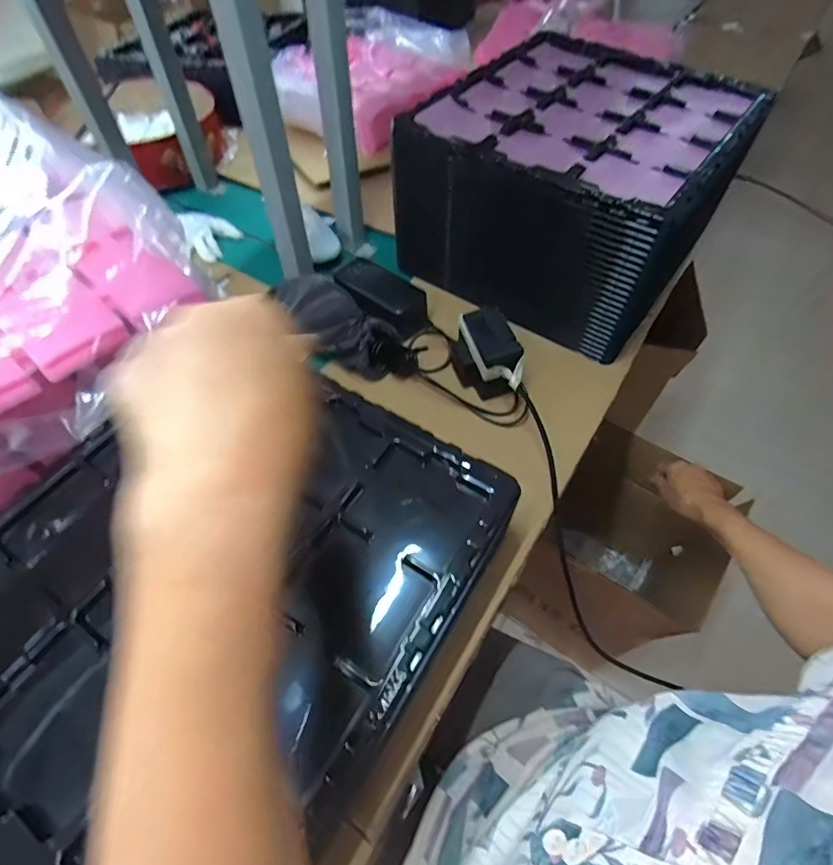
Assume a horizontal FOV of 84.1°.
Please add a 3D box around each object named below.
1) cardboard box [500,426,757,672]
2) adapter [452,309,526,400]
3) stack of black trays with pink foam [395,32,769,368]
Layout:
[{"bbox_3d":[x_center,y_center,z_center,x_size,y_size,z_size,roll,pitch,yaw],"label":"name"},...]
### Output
[{"bbox_3d":[0.375,0.254,0.902,0.254,0.427,0.271,31,62,20],"label":"cardboard box"},{"bbox_3d":[0.080,-0.081,0.521,0.058,0.073,0.094,-15,57,-8],"label":"adapter"},{"bbox_3d":[0.203,-0.325,0.615,0.338,0.183,0.362,30,62,20],"label":"stack of black trays with pink foam"}]

